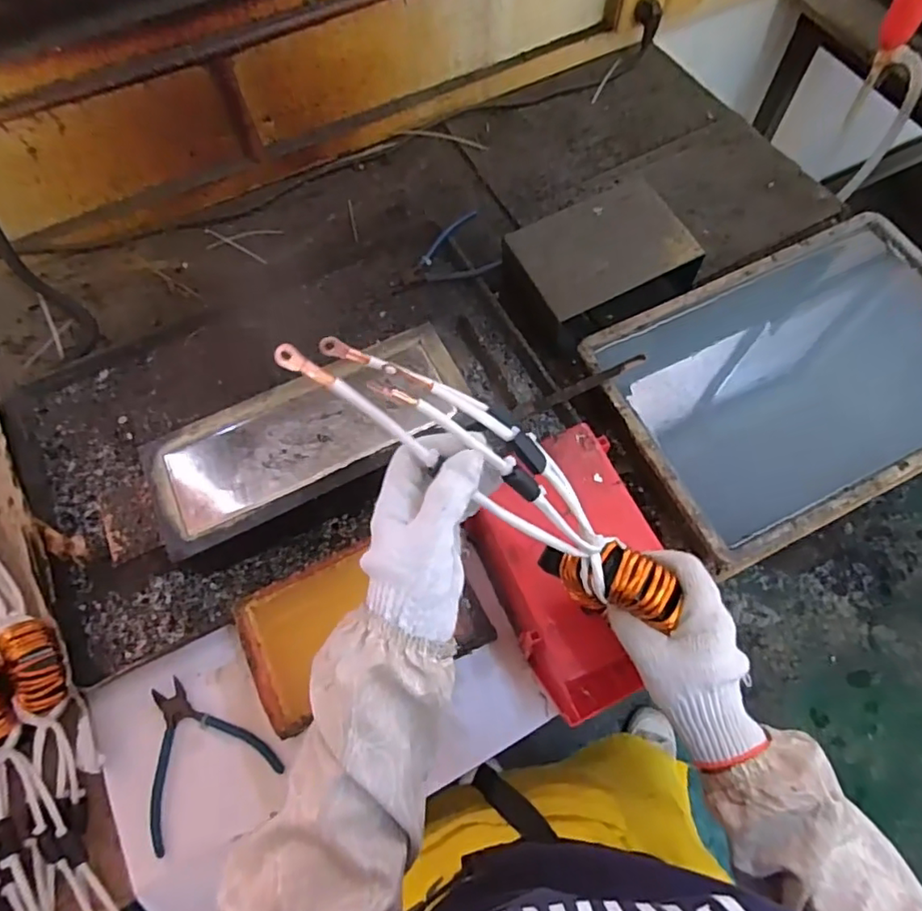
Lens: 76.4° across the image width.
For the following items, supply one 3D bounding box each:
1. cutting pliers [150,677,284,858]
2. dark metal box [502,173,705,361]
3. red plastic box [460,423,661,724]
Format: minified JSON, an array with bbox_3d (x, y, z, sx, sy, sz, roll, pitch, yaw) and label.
[{"bbox_3d":[-0.261,0.282,0.570,0.129,0.009,0.134,-32,68,-11],"label":"cutting pliers"},{"bbox_3d":[0.179,-0.239,0.751,0.215,0.081,0.165,-29,68,-10],"label":"dark metal box"},{"bbox_3d":[0.111,0.114,0.571,0.146,0.114,0.233,-20,67,-6],"label":"red plastic box"}]

